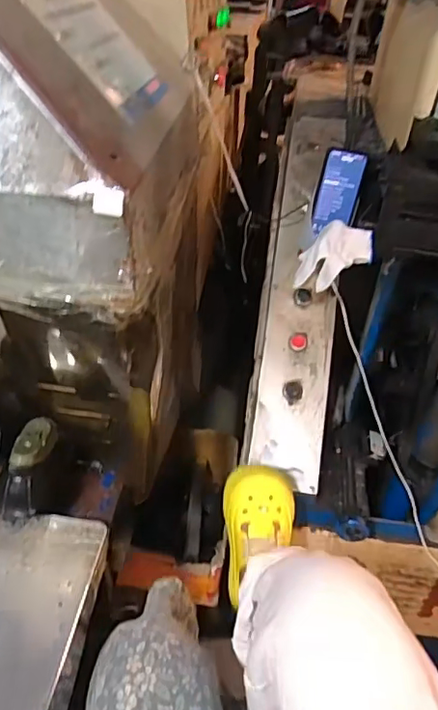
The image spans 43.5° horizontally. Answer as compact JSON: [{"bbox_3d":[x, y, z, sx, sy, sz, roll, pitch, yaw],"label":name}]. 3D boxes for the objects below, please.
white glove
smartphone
[{"bbox_3d":[0.175,-0.147,0.842,0.112,0.103,0.060,15,39,15],"label":"white glove"},{"bbox_3d":[0.209,-0.281,0.949,0.073,0.139,0.012,5,27,-9],"label":"smartphone"}]

